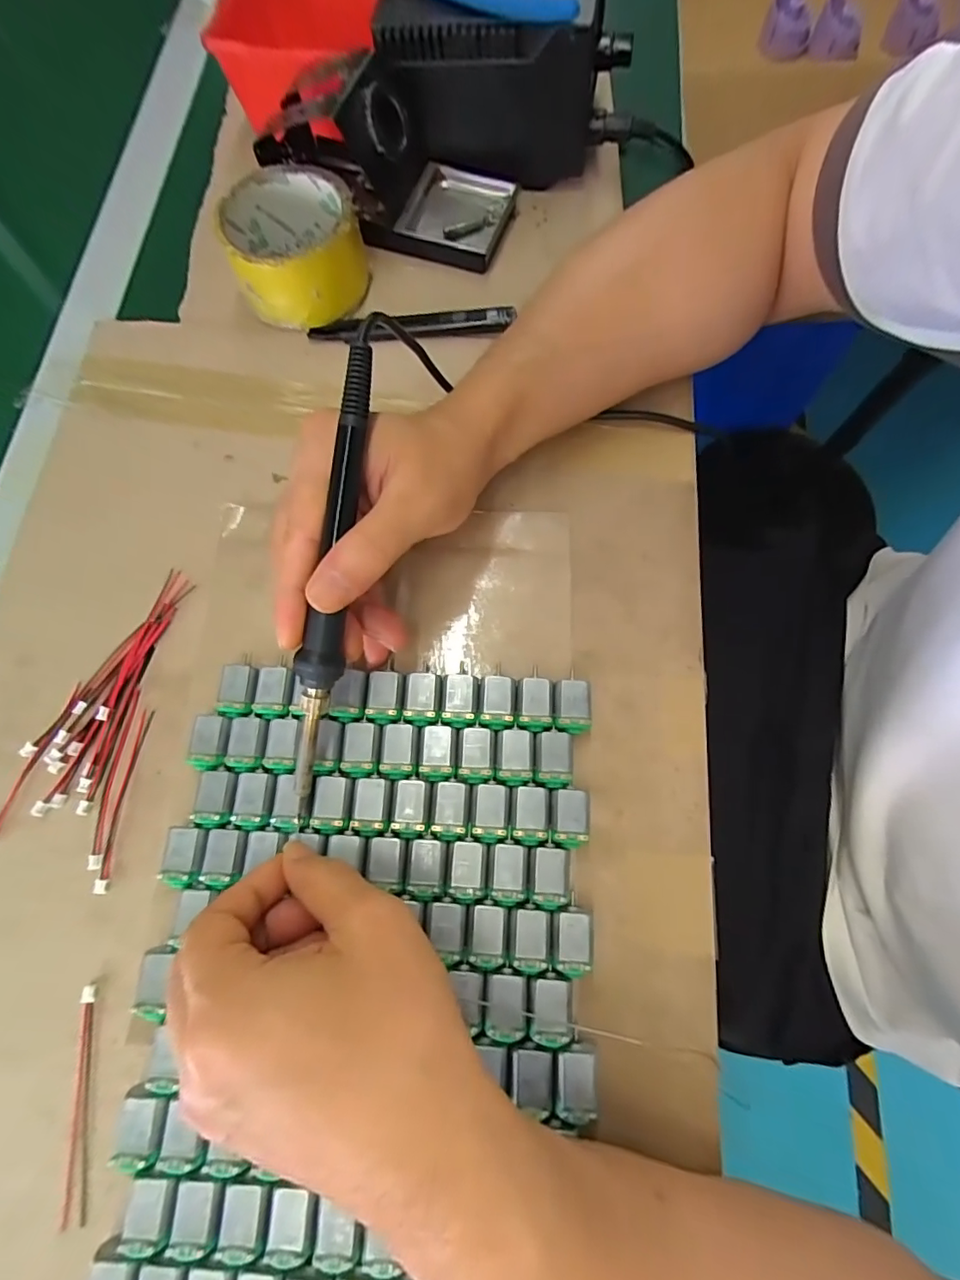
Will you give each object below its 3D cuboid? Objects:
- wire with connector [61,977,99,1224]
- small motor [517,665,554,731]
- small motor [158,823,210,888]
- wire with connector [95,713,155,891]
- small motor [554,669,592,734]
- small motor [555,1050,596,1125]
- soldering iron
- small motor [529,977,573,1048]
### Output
[{"bbox_3d":[-0.177,0.205,0.236,0.009,0.006,0.090,-5,73,-1],"label":"wire with connector"},{"bbox_3d":[0.028,0.033,0.277,0.018,0.015,0.030,1,73,1],"label":"small motor"},{"bbox_3d":[-0.141,0.105,0.259,0.019,0.017,0.027,0,73,1],"label":"small motor"},{"bbox_3d":[-0.183,0.081,0.271,0.007,0.004,0.089,4,73,2],"label":"wire with connector"},{"bbox_3d":[0.047,0.034,0.276,0.018,0.016,0.029,2,73,1],"label":"small motor"},{"bbox_3d":[0.041,0.190,0.225,0.016,0.008,0.023,6,73,2],"label":"small motor"},{"bbox_3d":[-0.065,-0.021,0.232,0.017,0.015,0.206,11,99,4],"label":"soldering iron"},{"bbox_3d":[0.032,0.164,0.235,0.017,0.015,0.025,6,73,2],"label":"small motor"}]

